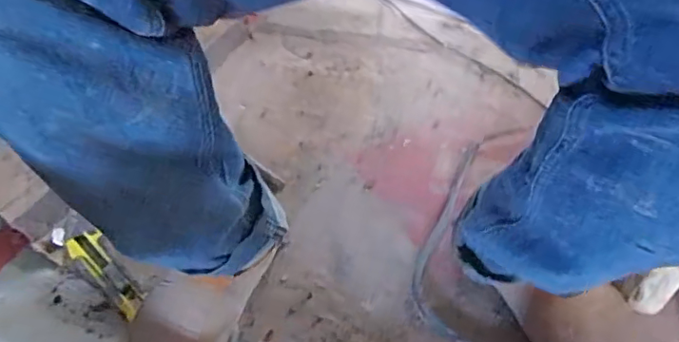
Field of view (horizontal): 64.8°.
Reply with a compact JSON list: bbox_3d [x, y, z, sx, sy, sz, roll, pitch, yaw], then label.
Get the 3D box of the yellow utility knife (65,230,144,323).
[{"bbox_3d":[-0.225,0.098,0.518,0.030,0.009,0.107,-35,64,-31],"label":"yellow utility knife"}]

